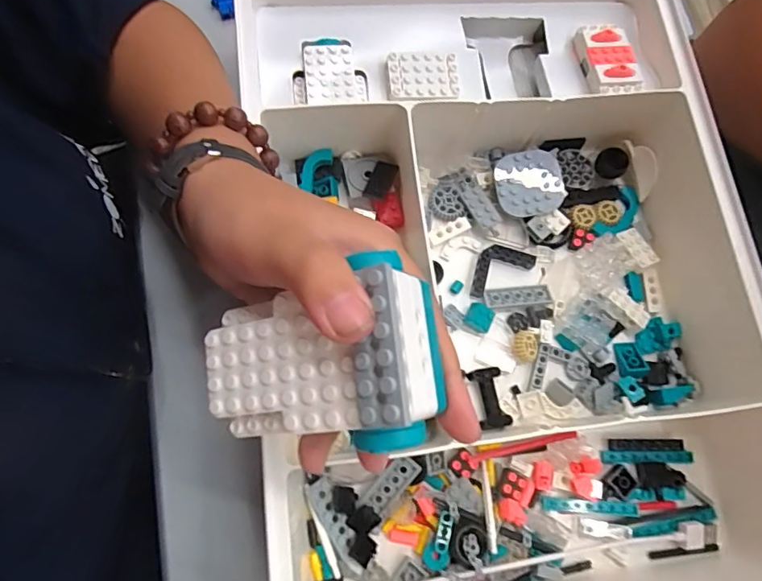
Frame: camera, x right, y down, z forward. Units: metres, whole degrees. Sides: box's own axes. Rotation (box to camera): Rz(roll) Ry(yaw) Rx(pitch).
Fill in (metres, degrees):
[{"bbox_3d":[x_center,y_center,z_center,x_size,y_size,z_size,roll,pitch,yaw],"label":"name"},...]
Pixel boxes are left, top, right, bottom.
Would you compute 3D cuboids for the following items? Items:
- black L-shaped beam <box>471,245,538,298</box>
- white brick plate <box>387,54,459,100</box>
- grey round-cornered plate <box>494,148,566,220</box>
[{"bbox_3d":[0.082,-0.018,0.364,0.055,0.005,0.027,-28,80,-13],"label":"black L-shaped beam"},{"bbox_3d":[0.028,-0.138,0.333,0.046,0.006,0.031,-5,87,-12],"label":"white brick plate"},{"bbox_3d":[0.109,-0.077,0.373,0.050,0.011,0.047,-12,80,-2],"label":"grey round-cornered plate"}]

